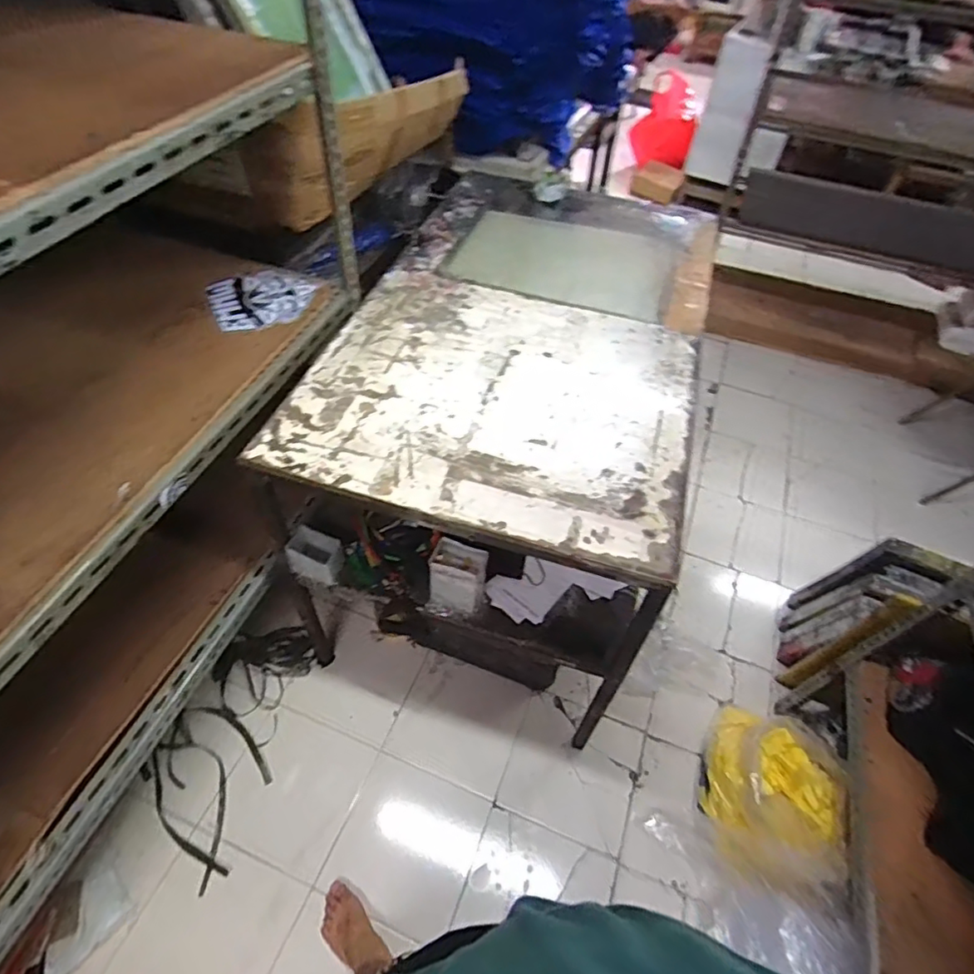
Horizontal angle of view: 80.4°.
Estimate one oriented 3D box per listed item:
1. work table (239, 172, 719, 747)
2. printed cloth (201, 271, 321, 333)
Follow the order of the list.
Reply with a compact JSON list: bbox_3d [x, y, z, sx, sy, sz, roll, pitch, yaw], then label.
[{"bbox_3d":[0.079,-0.133,1.489,0.738,0.710,1.138,17,51,10],"label":"work table"},{"bbox_3d":[-0.443,-0.376,1.145,0.197,0.010,0.186,-19,55,-22],"label":"printed cloth"}]

